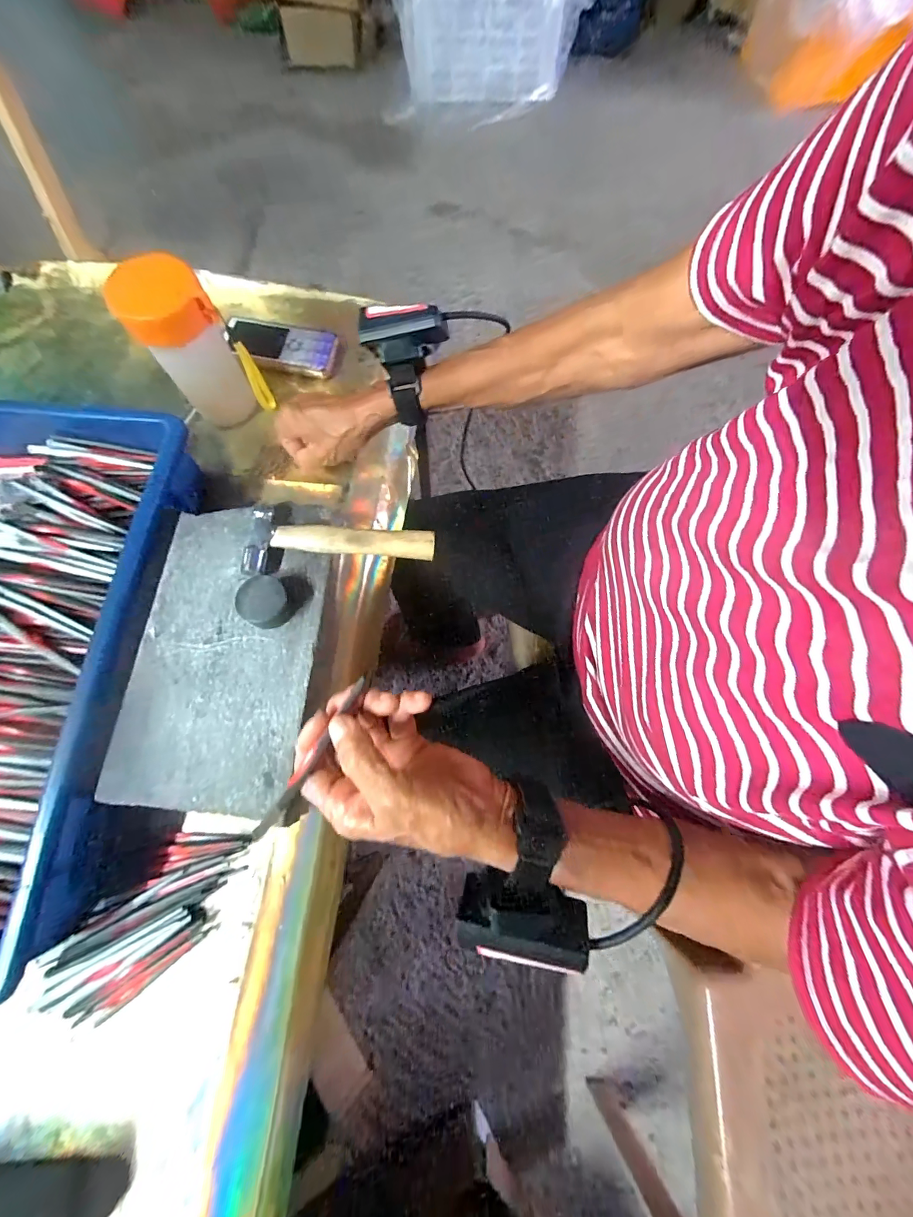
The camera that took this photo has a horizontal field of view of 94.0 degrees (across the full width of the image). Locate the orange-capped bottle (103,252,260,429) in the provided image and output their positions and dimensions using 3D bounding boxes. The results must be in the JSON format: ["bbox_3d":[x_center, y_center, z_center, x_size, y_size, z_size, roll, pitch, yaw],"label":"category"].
[{"bbox_3d":[-0.244,-0.240,0.399,0.070,0.140,0.057,-28,75,-9],"label":"orange-capped bottle"}]

